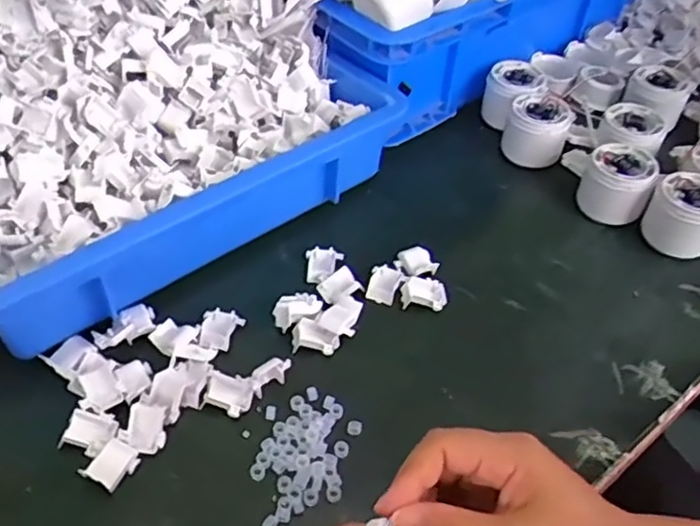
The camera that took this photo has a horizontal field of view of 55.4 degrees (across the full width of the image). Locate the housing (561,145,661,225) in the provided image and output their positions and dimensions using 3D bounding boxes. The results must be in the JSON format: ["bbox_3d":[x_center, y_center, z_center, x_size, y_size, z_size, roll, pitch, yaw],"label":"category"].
[{"bbox_3d":[0.227,-0.077,0.591,0.071,0.045,0.065,18,50,9],"label":"housing"}]

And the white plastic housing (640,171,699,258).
[{"bbox_3d":[0.283,-0.042,0.567,0.063,0.050,0.064,28,52,17],"label":"white plastic housing"}]

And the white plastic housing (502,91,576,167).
[{"bbox_3d":[0.182,-0.130,0.650,0.059,0.049,0.063,19,49,13],"label":"white plastic housing"}]

